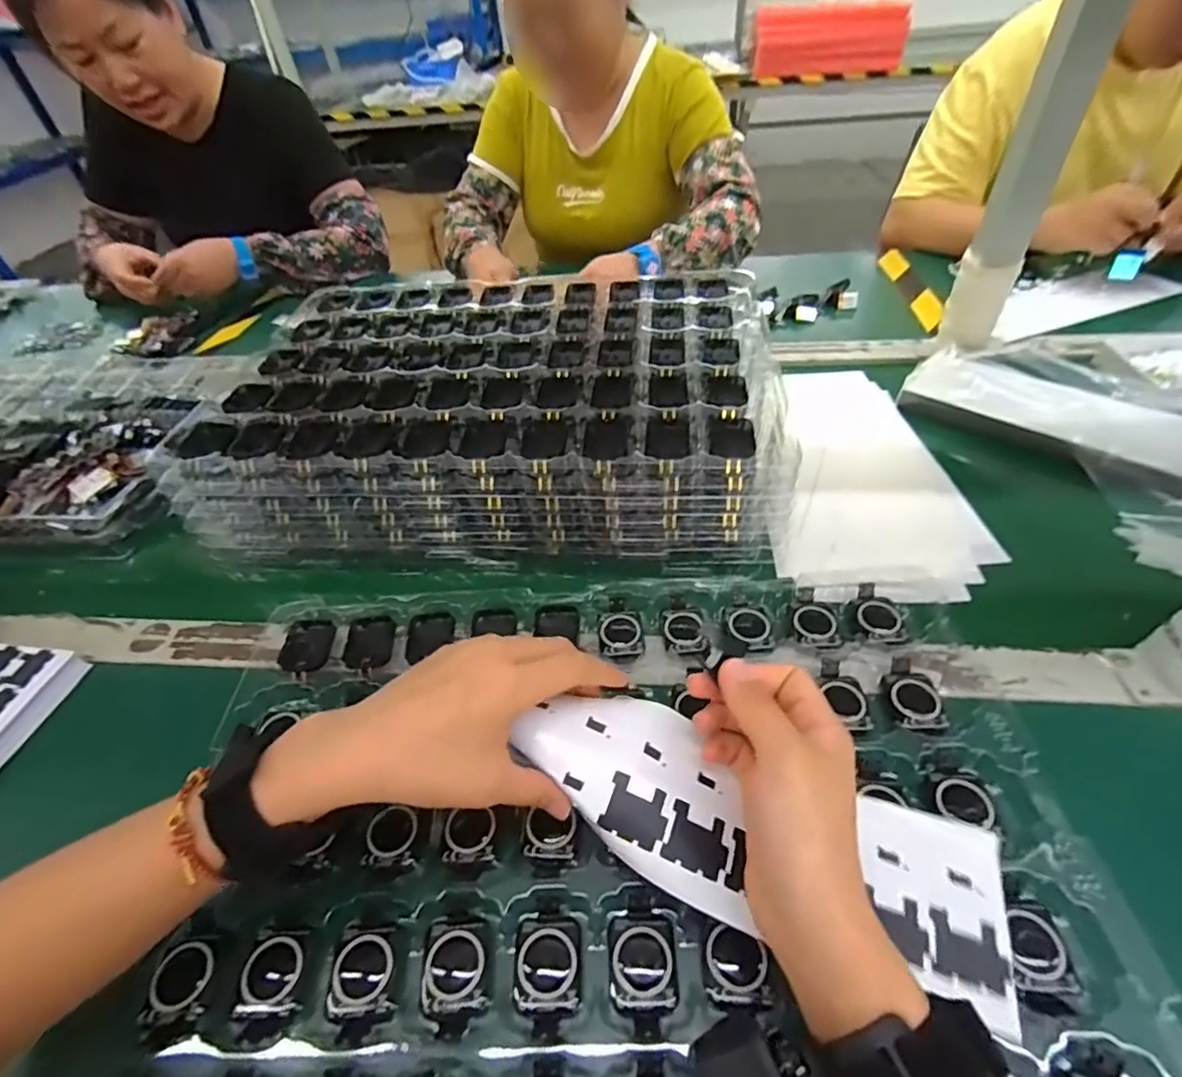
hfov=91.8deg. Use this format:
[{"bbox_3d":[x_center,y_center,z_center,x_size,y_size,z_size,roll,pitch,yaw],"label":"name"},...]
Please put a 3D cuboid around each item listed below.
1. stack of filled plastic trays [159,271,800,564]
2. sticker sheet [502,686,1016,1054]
[{"bbox_3d":[-0.080,-0.131,0.557,0.475,0.101,0.317,0,46,6],"label":"stack of filled plastic trays"},{"bbox_3d":[0.080,0.146,0.290,0.244,0.019,0.084,20,50,6],"label":"sticker sheet"}]

